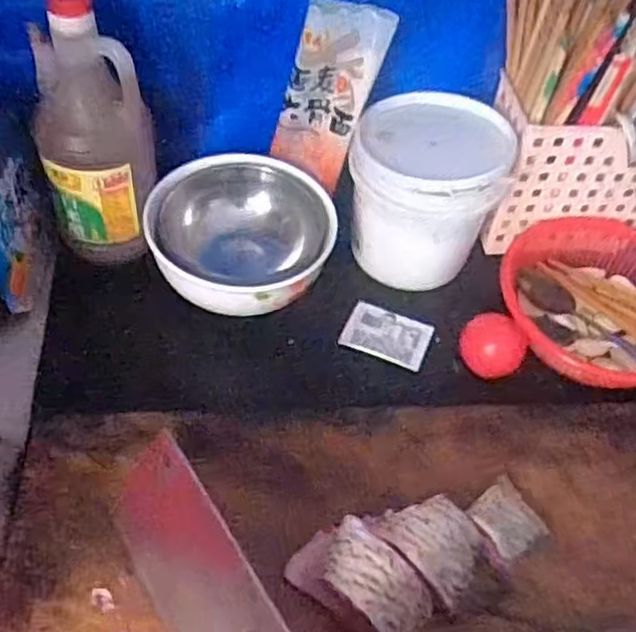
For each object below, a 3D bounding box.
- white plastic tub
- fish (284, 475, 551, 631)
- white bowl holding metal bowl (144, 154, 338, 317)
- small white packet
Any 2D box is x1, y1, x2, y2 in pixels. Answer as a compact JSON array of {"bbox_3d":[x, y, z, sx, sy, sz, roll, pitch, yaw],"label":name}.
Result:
[{"bbox_3d":[0.087,-0.096,0.609,0.117,0.123,0.102,23,54,13],"label":"white plastic tub"},{"bbox_3d":[0.063,0.139,0.441,0.167,0.044,0.082,-25,58,-22],"label":"fish"},{"bbox_3d":[-0.059,-0.061,0.584,0.137,0.075,0.130,2,52,-3],"label":"white bowl holding metal bowl"},{"bbox_3d":[0.058,0.015,0.600,0.068,0.005,0.051,20,53,11],"label":"small white packet"}]

